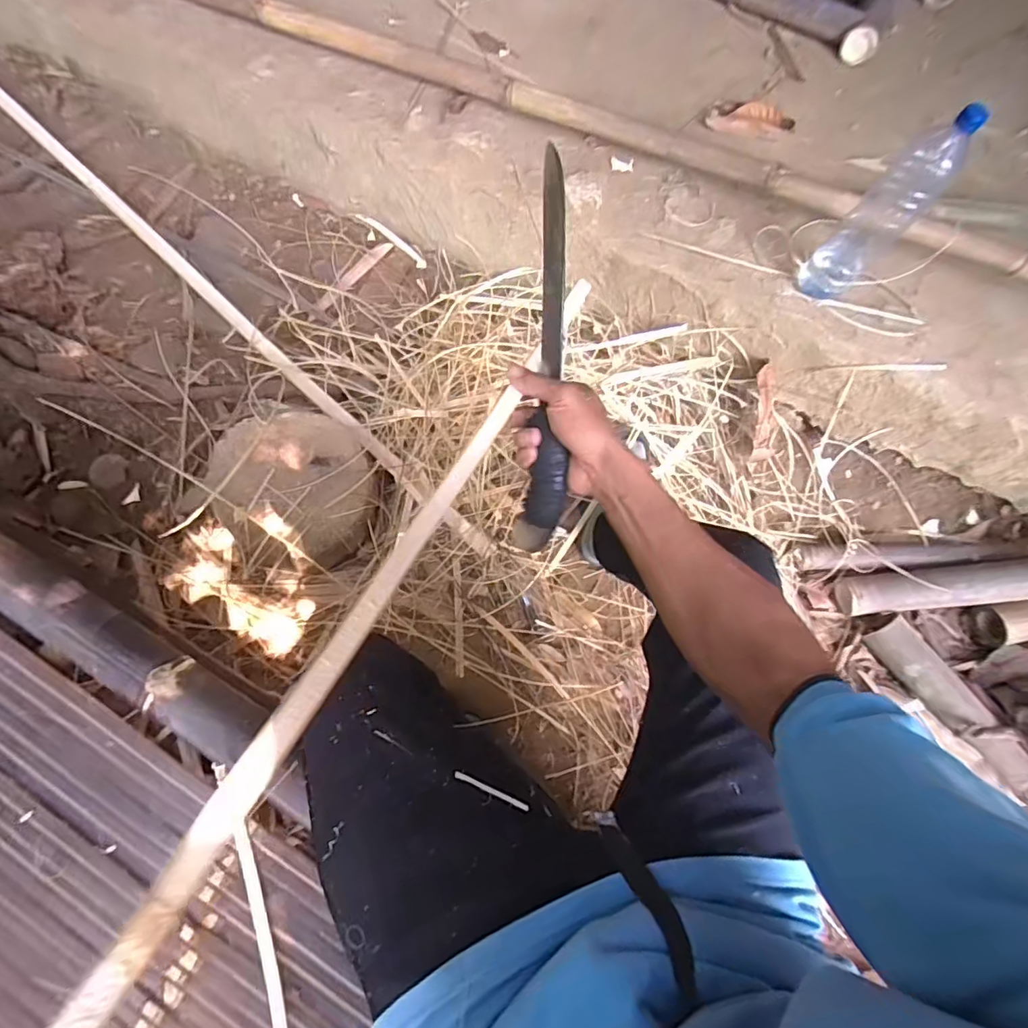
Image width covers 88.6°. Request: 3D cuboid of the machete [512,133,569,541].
[{"bbox_3d":[0.027,-0.145,0.483,0.042,0.030,0.356,1,93,-2],"label":"machete"}]

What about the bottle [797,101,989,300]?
[{"bbox_3d":[0.573,-0.466,0.828,0.085,0.323,0.071,41,71,10],"label":"bottle"}]

